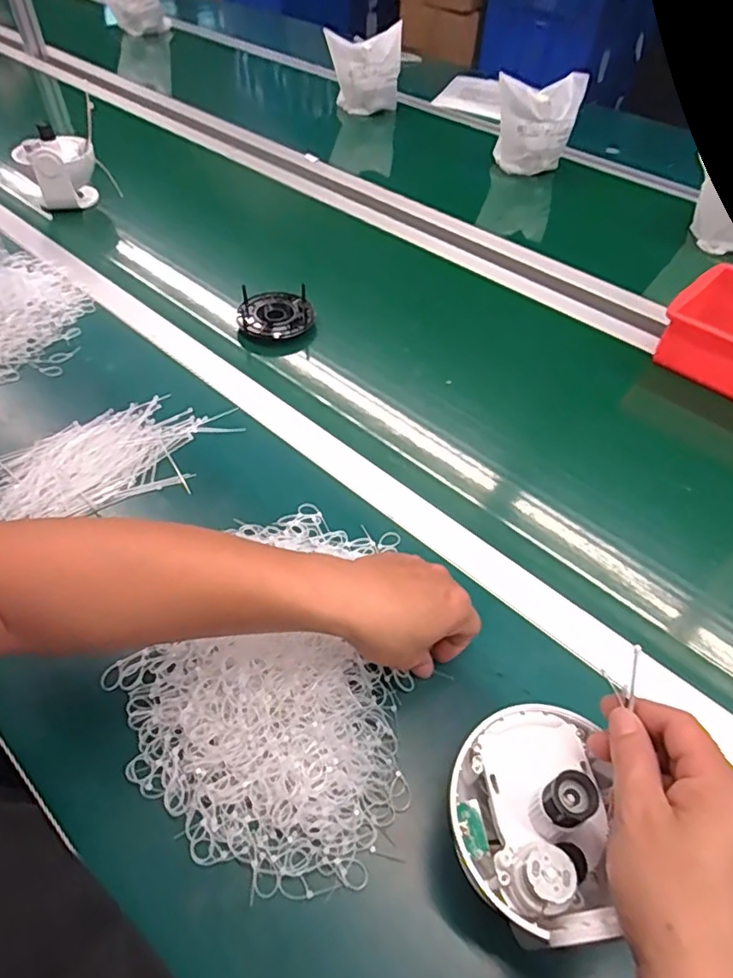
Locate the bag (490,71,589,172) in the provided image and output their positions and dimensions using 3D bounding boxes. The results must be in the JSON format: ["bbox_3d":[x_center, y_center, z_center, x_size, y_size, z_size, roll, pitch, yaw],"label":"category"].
[{"bbox_3d":[0.320,-0.698,1.092,0.160,0.139,0.123,13,51,8],"label":"bag"}]

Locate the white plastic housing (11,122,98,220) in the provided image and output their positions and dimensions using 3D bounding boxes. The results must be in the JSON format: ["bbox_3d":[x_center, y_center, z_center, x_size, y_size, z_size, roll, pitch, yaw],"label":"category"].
[{"bbox_3d":[-0.506,-0.522,0.945,0.112,0.131,0.081,-18,53,-16],"label":"white plastic housing"}]

